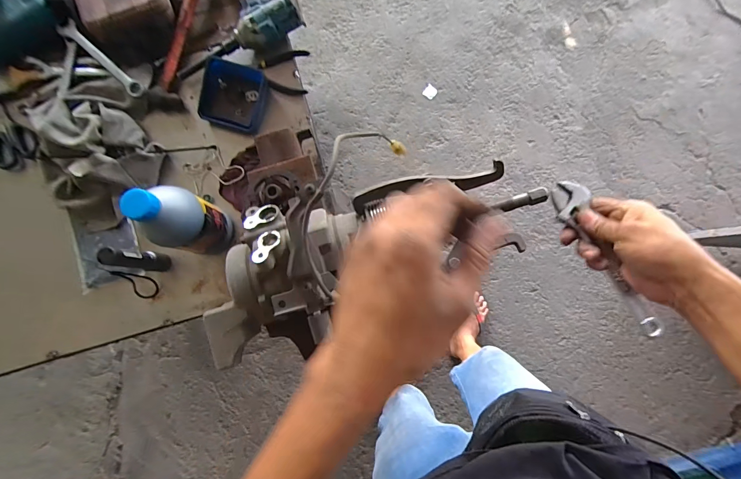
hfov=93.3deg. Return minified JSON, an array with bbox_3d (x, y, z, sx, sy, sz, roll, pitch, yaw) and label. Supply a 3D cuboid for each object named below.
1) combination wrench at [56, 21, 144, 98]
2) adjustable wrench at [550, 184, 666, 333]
[{"bbox_3d":[-0.495,-0.333,0.643,0.193,0.017,0.031,40,85,5],"label":"combination wrench"},{"bbox_3d":[0.268,0.018,0.401,0.046,0.010,0.192,-24,76,4],"label":"adjustable wrench"}]

